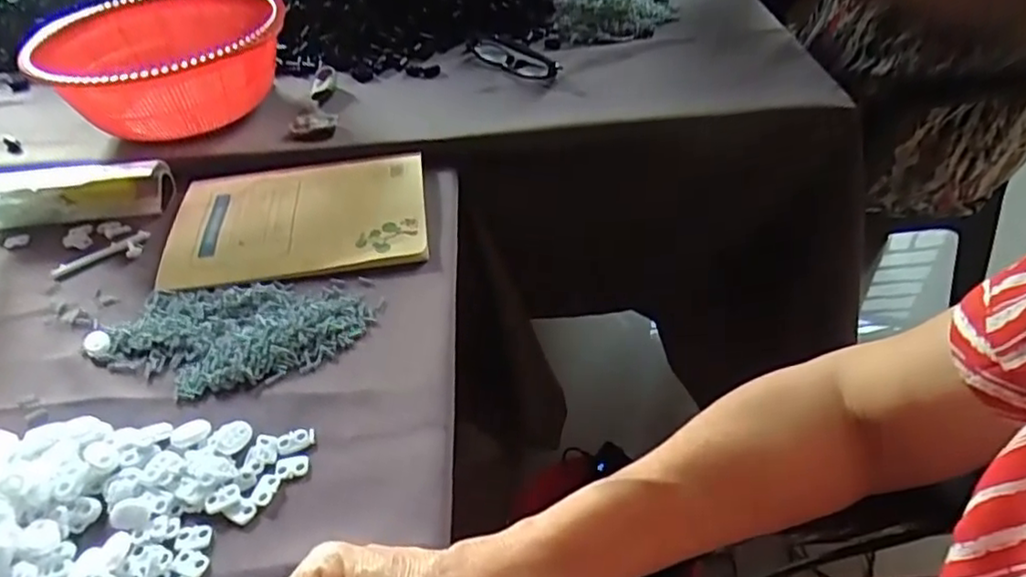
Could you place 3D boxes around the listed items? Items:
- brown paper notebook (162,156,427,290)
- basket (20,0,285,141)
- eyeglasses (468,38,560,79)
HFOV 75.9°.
[{"bbox_3d":[-0.176,-0.064,0.546,0.201,0.011,0.148,-8,43,-3],"label":"brown paper notebook"},{"bbox_3d":[-0.341,-0.222,0.660,0.218,0.093,0.241,-32,49,-26],"label":"basket"},{"bbox_3d":[-0.003,-0.244,0.698,0.032,0.026,0.131,-27,47,-22],"label":"eyeglasses"}]

